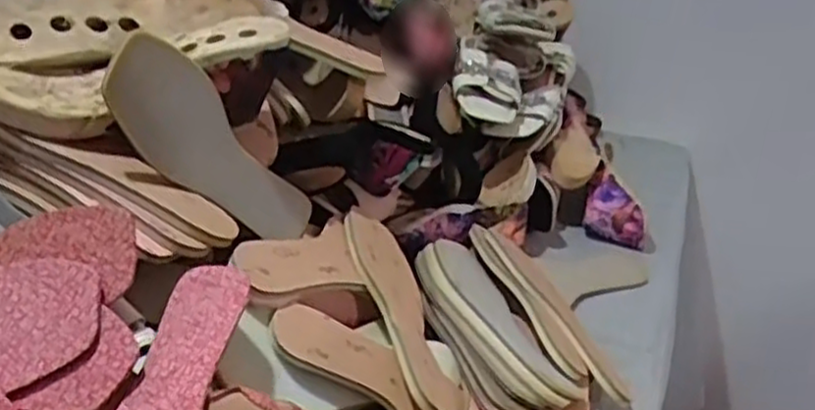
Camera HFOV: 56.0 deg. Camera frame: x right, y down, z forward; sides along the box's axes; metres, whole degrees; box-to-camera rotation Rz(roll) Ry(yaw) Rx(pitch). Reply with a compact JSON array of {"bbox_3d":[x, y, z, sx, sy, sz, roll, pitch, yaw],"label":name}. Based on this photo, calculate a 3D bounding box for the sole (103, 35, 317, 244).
[{"bbox_3d":[-0.161,-0.040,0.643,0.014,0.232,0.081,8,55,43],"label":"sole"}]

